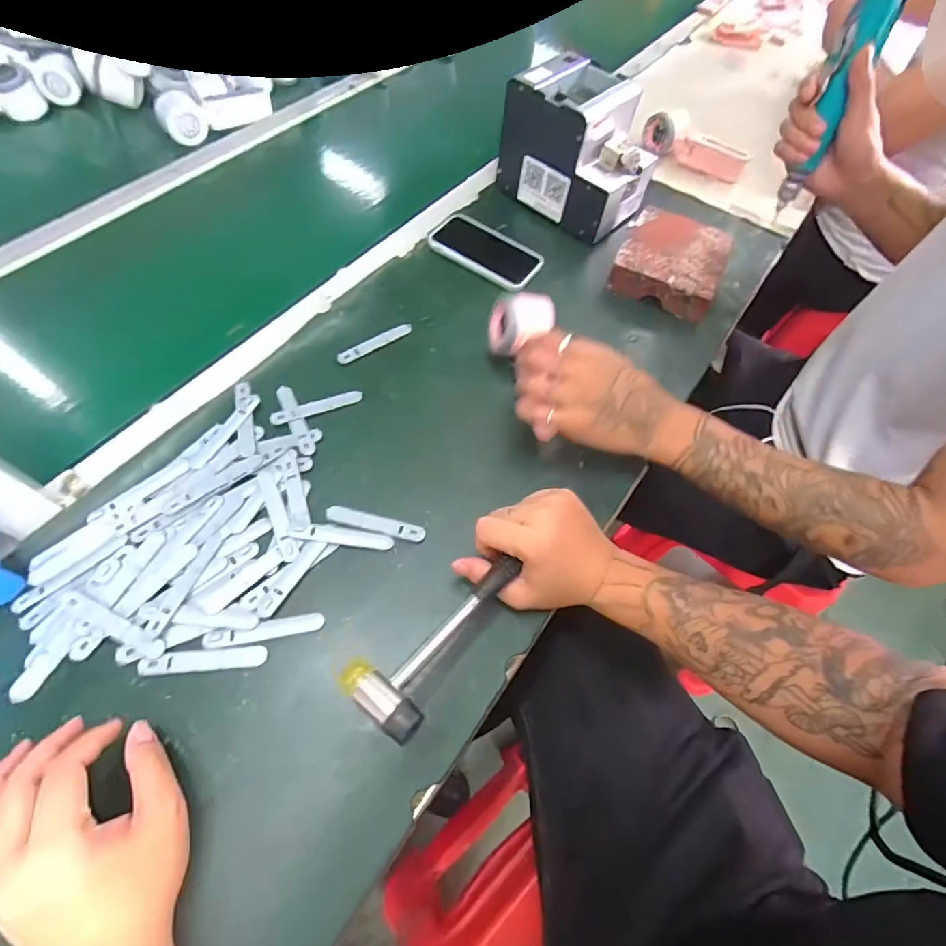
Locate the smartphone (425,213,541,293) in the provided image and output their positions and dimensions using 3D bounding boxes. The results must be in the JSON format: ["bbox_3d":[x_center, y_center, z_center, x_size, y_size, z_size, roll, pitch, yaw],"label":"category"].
[{"bbox_3d":[0.018,-0.293,0.656,0.150,0.015,0.085,36,64,16],"label":"smartphone"}]

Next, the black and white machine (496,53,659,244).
[{"bbox_3d":[0.147,-0.439,0.670,0.177,0.142,0.131,39,65,17],"label":"black and white machine"}]

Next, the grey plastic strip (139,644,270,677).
[{"bbox_3d":[-0.215,0.150,0.395,0.095,0.005,0.016,-5,61,-6],"label":"grey plastic strip"}]

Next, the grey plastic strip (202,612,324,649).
[{"bbox_3d":[-0.173,0.131,0.410,0.093,0.004,0.015,-9,61,-9],"label":"grey plastic strip"}]

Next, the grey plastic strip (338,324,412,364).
[{"bbox_3d":[-0.112,-0.150,0.570,0.094,0.006,0.016,-33,67,-20],"label":"grey plastic strip"}]

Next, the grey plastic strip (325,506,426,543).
[{"bbox_3d":[-0.091,0.048,0.463,0.093,0.004,0.016,14,58,0],"label":"grey plastic strip"}]

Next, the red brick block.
[{"bbox_3d":[0.259,-0.276,0.651,0.128,0.053,0.137,22,61,9],"label":"red brick block"}]

